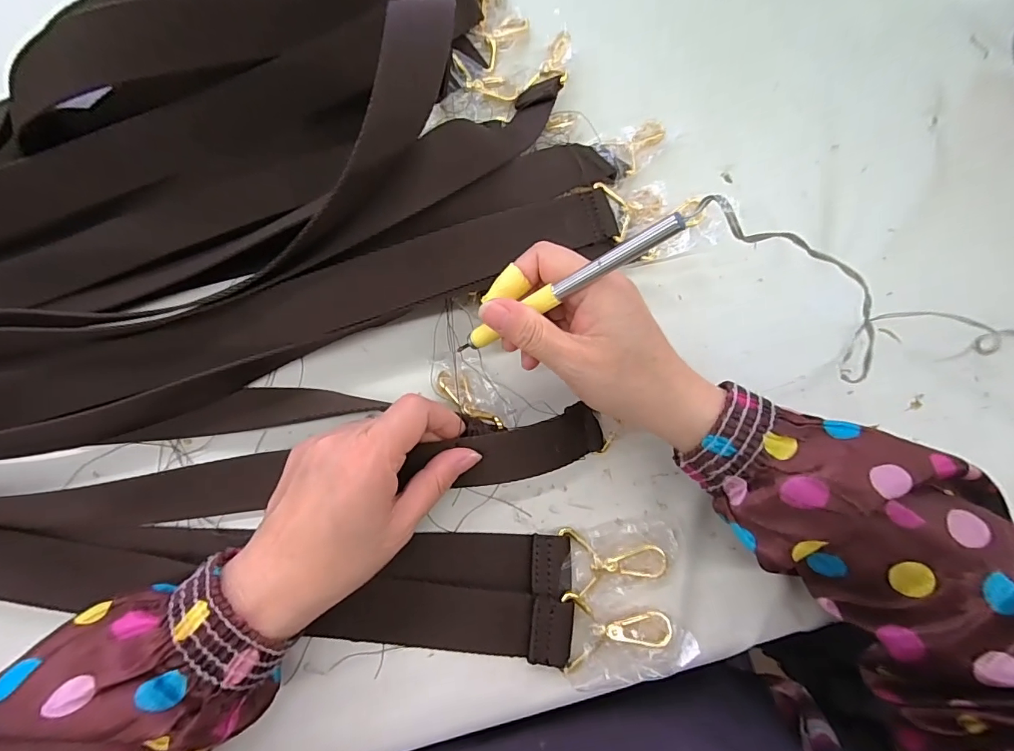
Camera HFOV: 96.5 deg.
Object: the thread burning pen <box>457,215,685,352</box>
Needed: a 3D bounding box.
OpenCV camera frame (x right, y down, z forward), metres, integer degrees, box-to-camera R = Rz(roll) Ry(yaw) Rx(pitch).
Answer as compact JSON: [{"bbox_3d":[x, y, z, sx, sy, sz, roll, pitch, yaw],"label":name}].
[{"bbox_3d":[0.025,-0.041,0.225,0.131,0.008,0.008,-27,67,33],"label":"thread burning pen"}]

